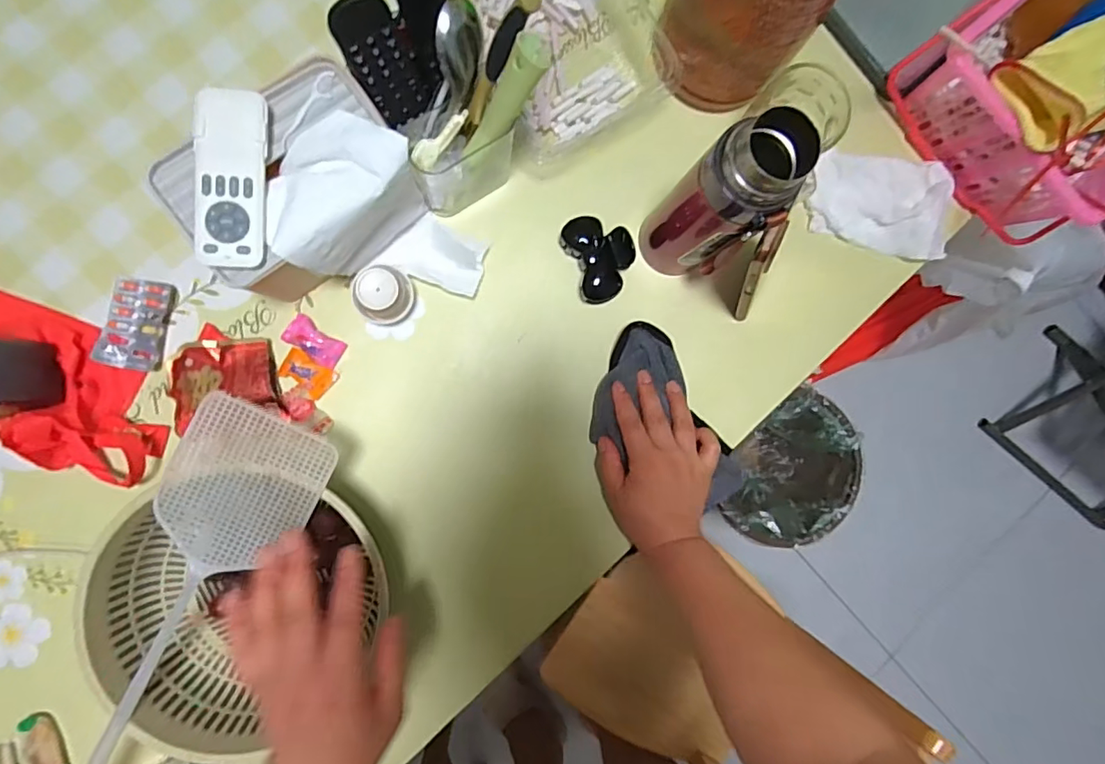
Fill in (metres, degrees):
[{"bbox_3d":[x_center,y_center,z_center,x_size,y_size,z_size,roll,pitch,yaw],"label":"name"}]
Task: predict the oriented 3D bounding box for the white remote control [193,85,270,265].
[{"bbox_3d":[-0.231,-0.145,0.387,0.046,0.011,0.123,1,90,-6],"label":"white remote control"}]

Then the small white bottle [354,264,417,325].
[{"bbox_3d":[-0.147,-0.076,0.476,0.043,0.050,0.048,30,85,-7],"label":"small white bottle"}]

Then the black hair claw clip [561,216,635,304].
[{"bbox_3d":[0.045,-0.116,0.505,0.055,0.039,0.076,-21,92,-8],"label":"black hair claw clip"}]

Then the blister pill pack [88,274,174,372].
[{"bbox_3d":[-0.365,-0.051,0.473,0.051,0.006,0.079,12,88,-8],"label":"blister pill pack"}]

